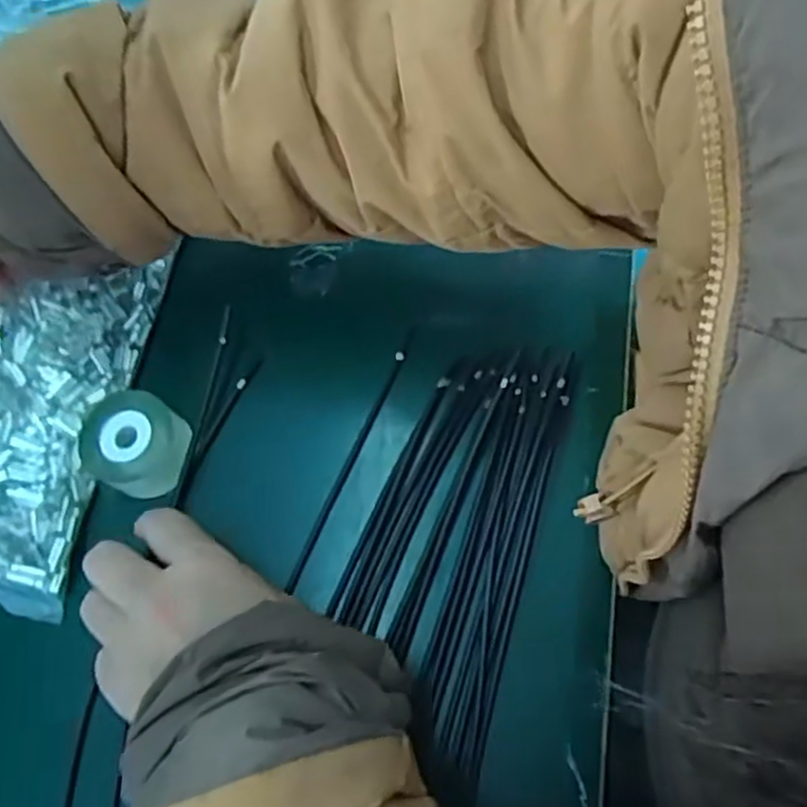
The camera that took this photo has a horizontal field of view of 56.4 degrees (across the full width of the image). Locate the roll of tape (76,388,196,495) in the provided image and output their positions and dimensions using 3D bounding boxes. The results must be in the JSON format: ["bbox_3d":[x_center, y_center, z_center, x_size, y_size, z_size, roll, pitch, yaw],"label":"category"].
[{"bbox_3d":[-0.142,0.020,0.393,0.050,0.030,0.047,-1,70,3],"label":"roll of tape"}]

